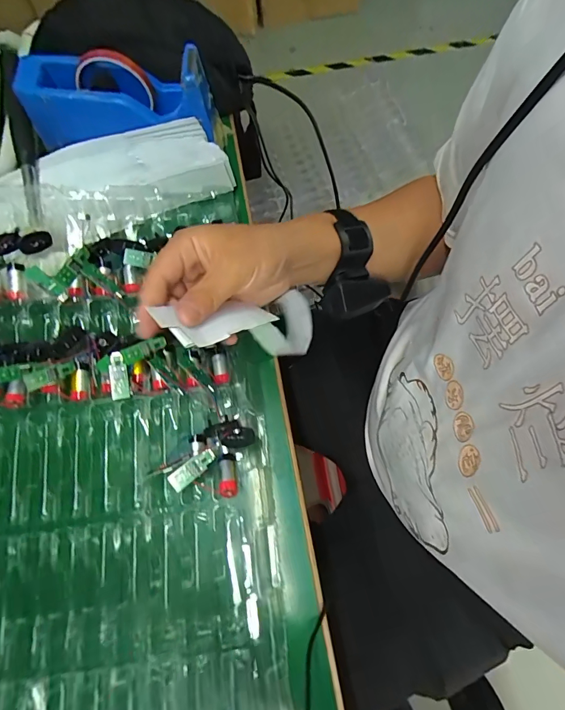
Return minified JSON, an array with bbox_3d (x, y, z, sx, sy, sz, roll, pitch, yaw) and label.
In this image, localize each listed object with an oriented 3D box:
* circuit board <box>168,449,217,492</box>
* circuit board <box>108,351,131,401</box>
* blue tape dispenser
[{"bbox_3d":[-0.081,0.101,0.343,0.043,0.006,0.017,-39,95,-15],"label":"circuit board"},{"bbox_3d":[-0.155,0.019,0.363,0.016,0.004,0.044,-7,81,-20],"label":"circuit board"},{"bbox_3d":[-0.184,-0.289,0.432,0.198,0.068,0.068,-5,72,1],"label":"blue tape dispenser"}]

